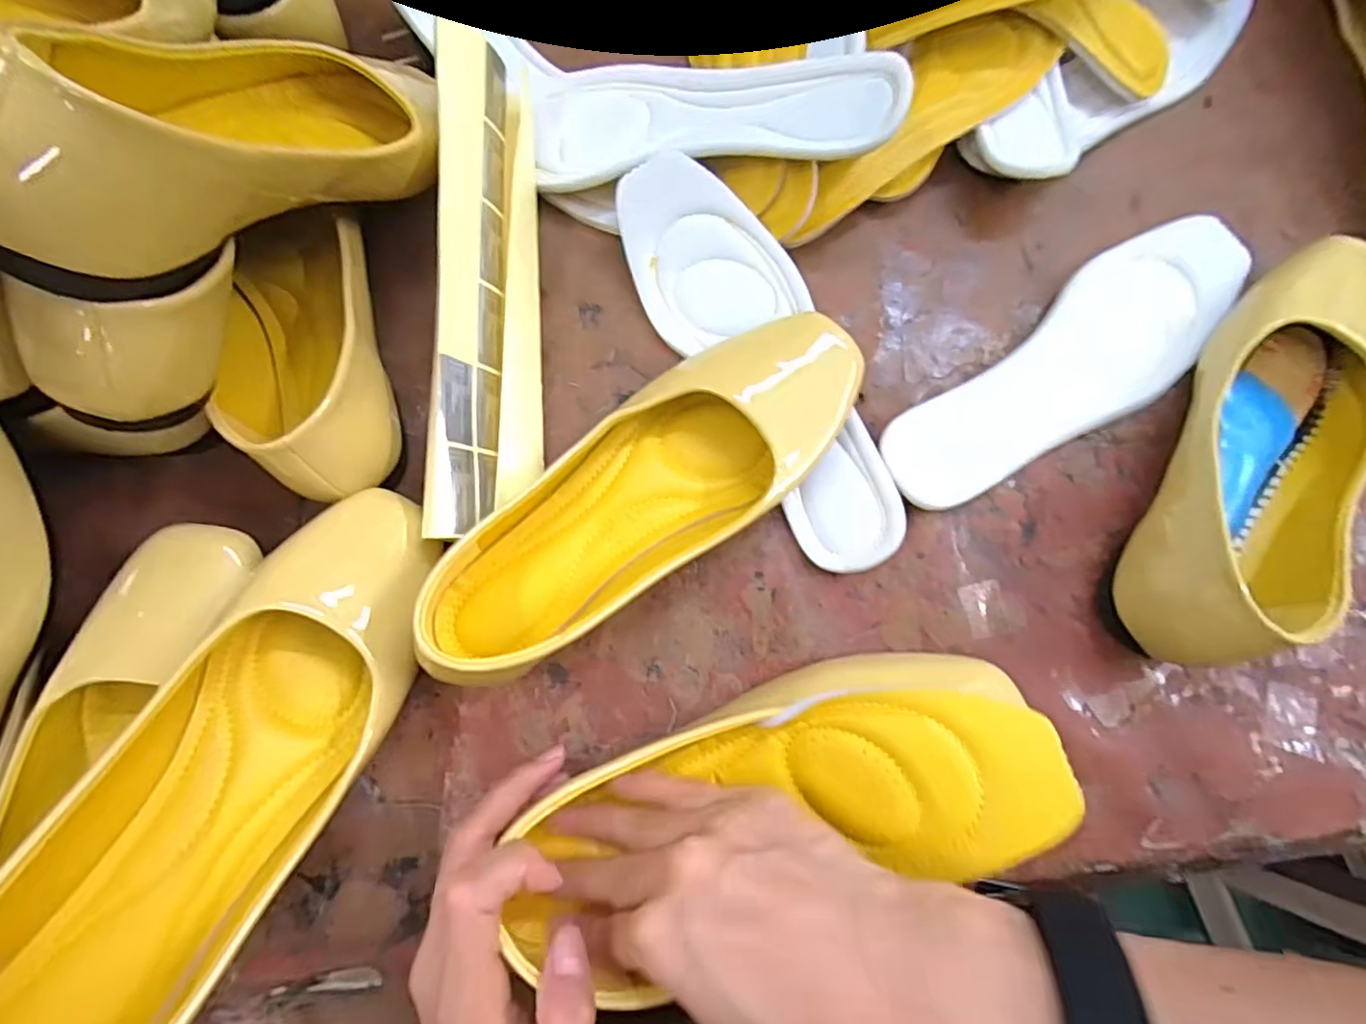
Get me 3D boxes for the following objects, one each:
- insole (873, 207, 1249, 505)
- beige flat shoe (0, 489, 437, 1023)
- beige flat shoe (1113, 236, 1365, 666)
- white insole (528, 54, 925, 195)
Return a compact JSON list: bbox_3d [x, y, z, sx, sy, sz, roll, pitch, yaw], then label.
[{"bbox_3d":[0.206,-0.077,0.321,0.233,0.019,0.072,-35,81,-7],"label":"insole"},{"bbox_3d":[-0.175,0.097,0.228,0.083,0.066,0.239,23,64,4],"label":"beige flat shoe"},{"bbox_3d":[0.291,-0.037,0.291,0.084,0.062,0.251,34,80,6],"label":"beige flat shoe"},{"bbox_3d":[0.012,-0.211,0.322,0.199,0.019,0.076,7,78,17],"label":"white insole"}]

